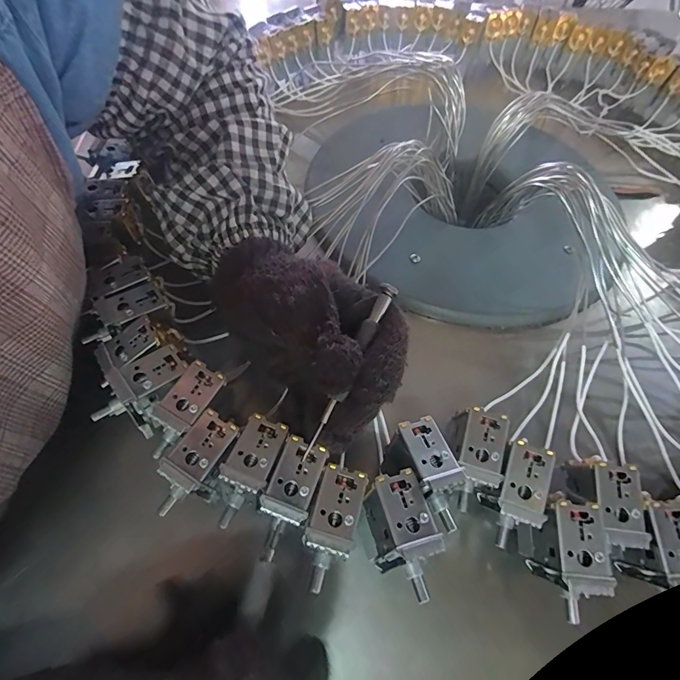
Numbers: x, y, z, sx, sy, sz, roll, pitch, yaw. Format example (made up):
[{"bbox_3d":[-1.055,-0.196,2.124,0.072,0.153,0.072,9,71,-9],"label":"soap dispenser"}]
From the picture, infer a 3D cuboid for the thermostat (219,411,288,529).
[{"bbox_3d":[-0.046,0.064,0.194,0.022,0.015,0.053,21,65,7],"label":"thermostat"}]

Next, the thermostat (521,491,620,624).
[{"bbox_3d":[0.113,0.108,0.198,0.024,0.043,0.049,-2,64,-4],"label":"thermostat"}]

